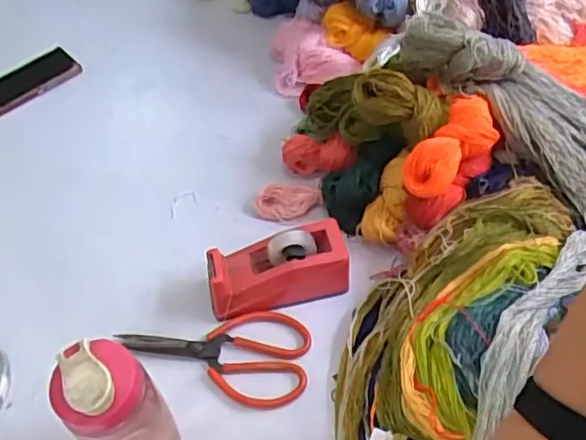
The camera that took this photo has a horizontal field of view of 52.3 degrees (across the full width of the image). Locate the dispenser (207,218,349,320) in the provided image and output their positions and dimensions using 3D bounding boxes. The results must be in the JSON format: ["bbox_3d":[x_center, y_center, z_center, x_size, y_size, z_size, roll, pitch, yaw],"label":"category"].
[{"bbox_3d":[-0.017,0.052,0.646,0.148,0.070,0.057,-13,53,-5],"label":"dispenser"}]

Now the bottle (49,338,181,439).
[{"bbox_3d":[-0.137,0.164,0.491,0.061,0.199,0.056,-2,52,3],"label":"bottle"}]

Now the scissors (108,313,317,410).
[{"bbox_3d":[-0.081,0.133,0.633,0.200,0.009,0.101,11,54,13],"label":"scissors"}]

